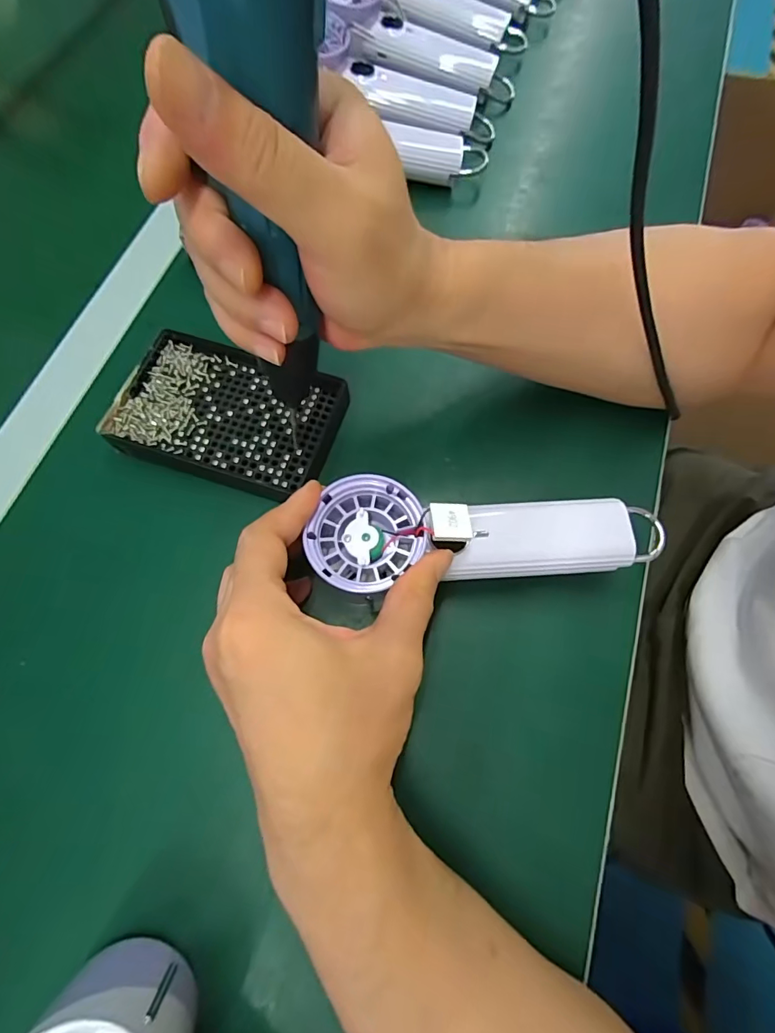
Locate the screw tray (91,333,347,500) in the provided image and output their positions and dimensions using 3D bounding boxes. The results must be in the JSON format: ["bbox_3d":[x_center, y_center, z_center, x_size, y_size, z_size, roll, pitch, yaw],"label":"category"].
[{"bbox_3d":[-0.104,-0.067,0.316,0.138,0.025,0.091,17,71,6],"label":"screw tray"}]

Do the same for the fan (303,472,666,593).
[{"bbox_3d":[0.051,0.011,0.250,0.182,0.030,0.057,2,70,-7],"label":"fan"}]

